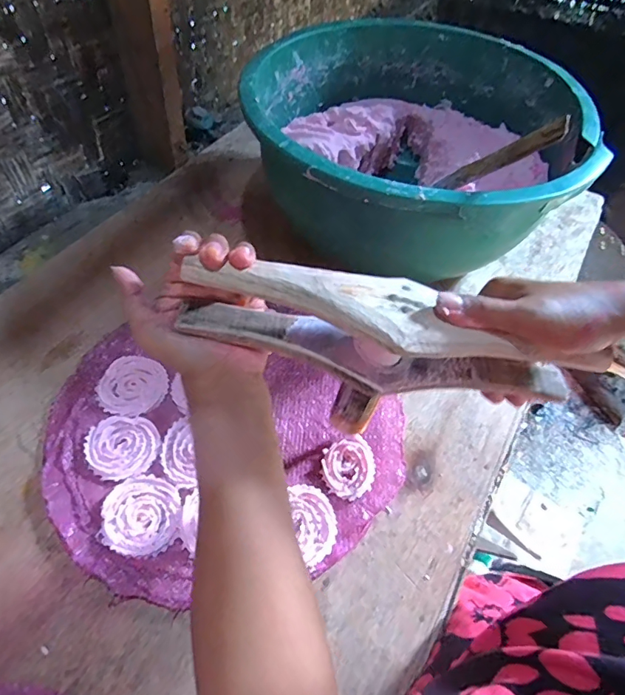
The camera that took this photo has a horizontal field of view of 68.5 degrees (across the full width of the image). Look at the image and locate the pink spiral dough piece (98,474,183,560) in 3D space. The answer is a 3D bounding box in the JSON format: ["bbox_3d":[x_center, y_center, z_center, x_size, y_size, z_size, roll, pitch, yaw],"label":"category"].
[{"bbox_3d":[-0.162,0.157,0.435,0.076,0.007,0.071,2,53,-2],"label":"pink spiral dough piece"}]

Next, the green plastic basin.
[{"bbox_3d":[0.130,-0.263,0.645,0.412,0.210,0.435,2,53,-2],"label":"green plastic basin"}]

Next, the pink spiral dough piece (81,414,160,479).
[{"bbox_3d":[-0.199,0.103,0.479,0.074,0.006,0.068,2,53,-2],"label":"pink spiral dough piece"}]

